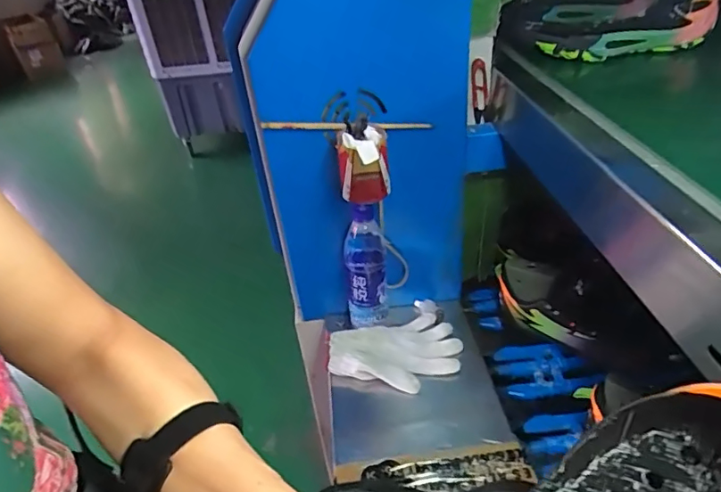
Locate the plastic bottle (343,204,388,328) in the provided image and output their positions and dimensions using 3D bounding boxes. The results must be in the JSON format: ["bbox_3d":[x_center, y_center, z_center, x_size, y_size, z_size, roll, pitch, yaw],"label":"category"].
[{"bbox_3d":[0.008,0.044,0.800,0.062,0.245,0.055,-5,36,1],"label":"plastic bottle"}]

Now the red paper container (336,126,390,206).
[{"bbox_3d":[0.005,-0.106,0.680,0.064,0.090,0.075,-5,36,1],"label":"red paper container"}]

